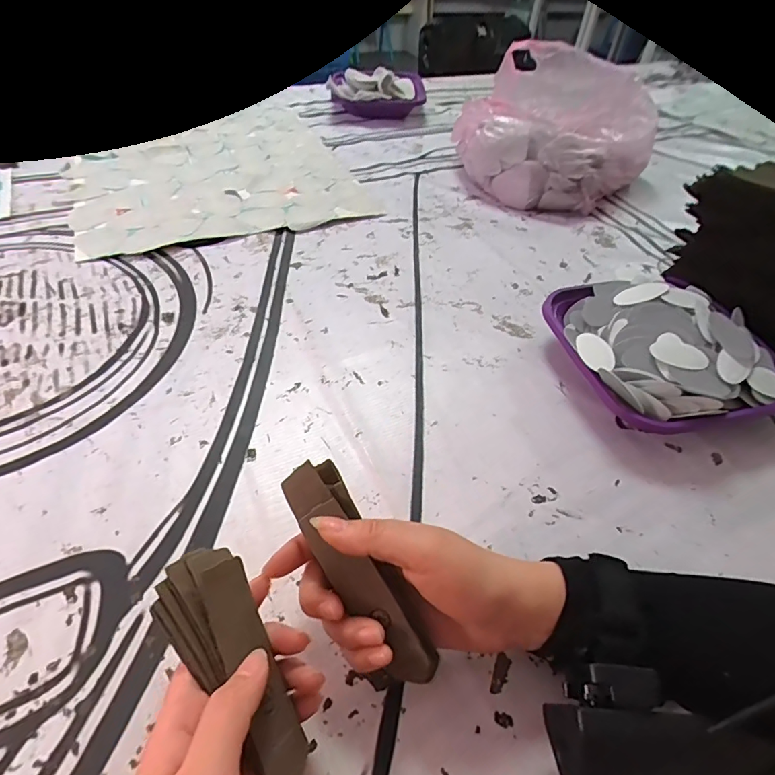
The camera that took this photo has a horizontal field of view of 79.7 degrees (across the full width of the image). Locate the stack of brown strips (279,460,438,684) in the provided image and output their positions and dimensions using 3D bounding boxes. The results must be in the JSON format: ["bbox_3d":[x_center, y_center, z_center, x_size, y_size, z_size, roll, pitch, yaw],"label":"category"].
[{"bbox_3d":[-0.015,0.096,0.251,0.029,0.021,0.125,-27,74,-27],"label":"stack of brown strips"}]

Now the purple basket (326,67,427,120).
[{"bbox_3d":[-0.016,-0.585,0.920,0.175,0.074,0.150,8,47,1],"label":"purple basket"}]

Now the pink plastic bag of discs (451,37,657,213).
[{"bbox_3d":[0.249,-0.392,0.711,0.273,0.165,0.274,12,47,5],"label":"pink plastic bag of discs"}]

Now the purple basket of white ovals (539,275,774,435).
[{"bbox_3d":[0.250,-0.035,0.435,0.177,0.076,0.170,-10,50,-15],"label":"purple basket of white ovals"}]

